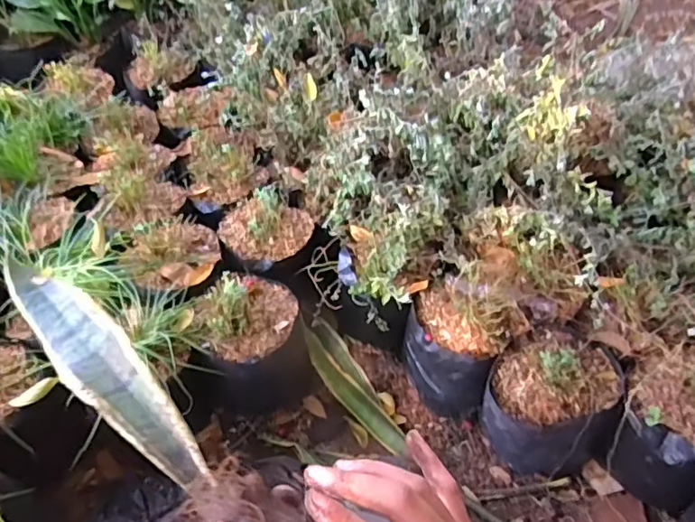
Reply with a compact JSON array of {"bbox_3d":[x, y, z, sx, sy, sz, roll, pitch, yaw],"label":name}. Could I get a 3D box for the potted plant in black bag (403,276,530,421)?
[{"bbox_3d":[0.160,0.115,0.802,0.134,0.202,0.134,0,46,0],"label":"potted plant in black bag"}]

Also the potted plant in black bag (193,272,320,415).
[{"bbox_3d":[-0.136,0.123,0.805,0.153,0.205,0.123,-21,50,-19],"label":"potted plant in black bag"}]

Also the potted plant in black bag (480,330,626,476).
[{"bbox_3d":[0.267,0.189,0.735,0.154,0.179,0.144,0,46,0],"label":"potted plant in black bag"}]

